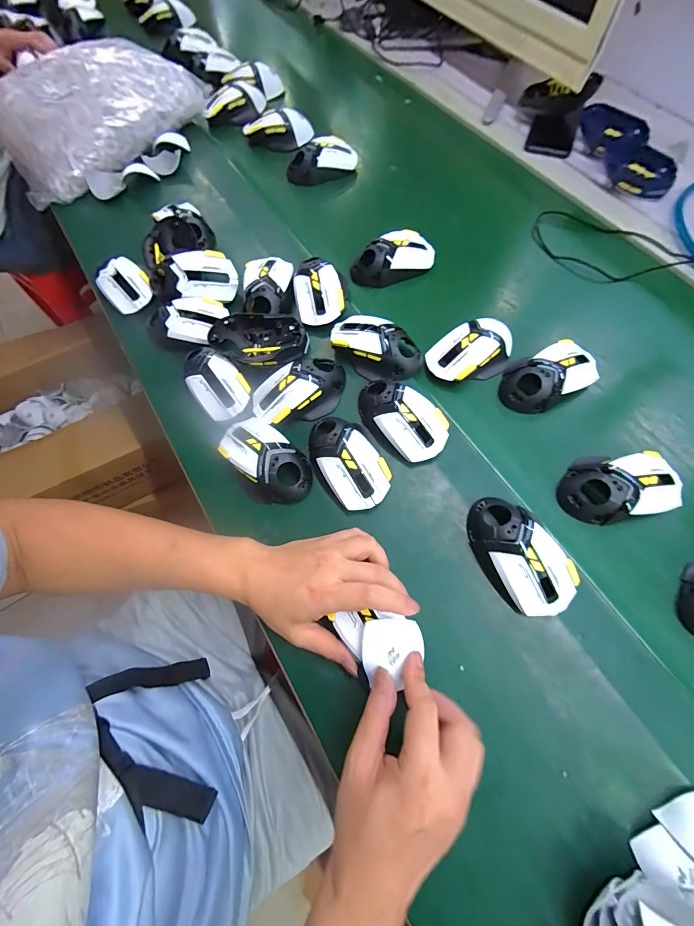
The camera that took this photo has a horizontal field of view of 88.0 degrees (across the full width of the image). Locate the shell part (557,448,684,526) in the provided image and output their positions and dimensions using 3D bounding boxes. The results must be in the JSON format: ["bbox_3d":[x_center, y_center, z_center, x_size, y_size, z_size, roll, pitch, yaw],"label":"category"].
[{"bbox_3d":[0.290,0.022,0.381,0.117,0.034,0.072,-12,69,-1],"label":"shell part"}]

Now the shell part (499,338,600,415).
[{"bbox_3d":[0.246,-0.102,0.432,0.119,0.037,0.070,-22,69,-5],"label":"shell part"}]

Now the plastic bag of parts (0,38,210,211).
[{"bbox_3d":[-0.469,-0.630,0.629,0.312,0.076,0.349,40,77,17],"label":"plastic bag of parts"}]

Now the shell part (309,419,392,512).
[{"bbox_3d":[0.000,-0.003,0.397,0.071,0.031,0.111,-22,69,-5],"label":"shell part"}]

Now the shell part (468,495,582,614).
[{"bbox_3d":[0.169,0.089,0.352,0.072,0.038,0.121,-34,71,-9],"label":"shell part"}]

